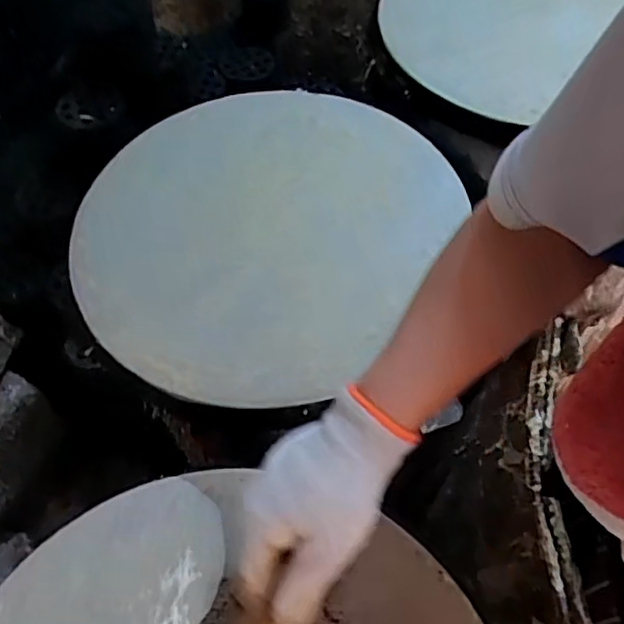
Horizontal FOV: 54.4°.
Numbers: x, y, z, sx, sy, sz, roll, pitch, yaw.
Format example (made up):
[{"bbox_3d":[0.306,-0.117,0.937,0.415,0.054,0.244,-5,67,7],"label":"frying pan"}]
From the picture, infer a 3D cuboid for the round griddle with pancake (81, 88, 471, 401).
[{"bbox_3d":[-0.041,-0.092,0.587,0.348,0.034,0.383,27,60,16],"label":"round griddle with pancake"}]

